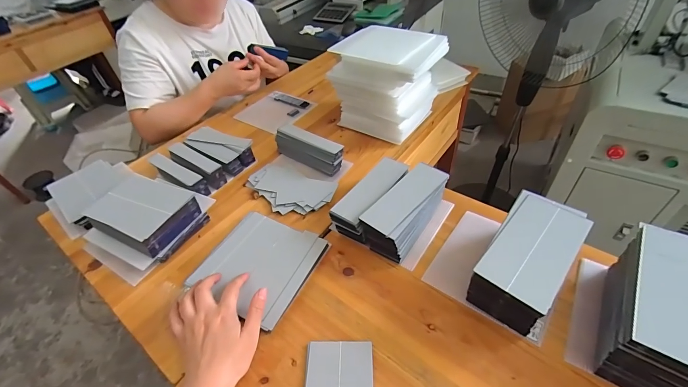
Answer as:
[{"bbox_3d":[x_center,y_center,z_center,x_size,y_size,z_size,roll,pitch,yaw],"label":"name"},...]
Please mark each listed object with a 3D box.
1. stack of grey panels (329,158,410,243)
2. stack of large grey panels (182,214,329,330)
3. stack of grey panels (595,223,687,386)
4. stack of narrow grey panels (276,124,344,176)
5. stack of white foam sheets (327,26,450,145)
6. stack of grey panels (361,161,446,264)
[{"bbox_3d":[0.048,0.011,0.539,0.054,0.062,0.161,26,53,29],"label":"stack of grey panels"},{"bbox_3d":[-0.127,0.105,0.494,0.156,0.013,0.152,19,49,21],"label":"stack of large grey panels"},{"bbox_3d":[0.355,0.134,0.342,0.102,0.092,0.155,23,52,27],"label":"stack of grey panels"},{"bbox_3d":[-0.073,-0.089,0.644,0.158,0.061,0.033,23,52,27],"label":"stack of narrow grey panels"},{"bbox_3d":[0.090,-0.235,0.697,0.195,0.183,0.154,20,50,25],"label":"stack of white foam sheets"},{"bbox_3d":[0.098,0.029,0.510,0.070,0.074,0.160,27,54,29],"label":"stack of grey panels"}]

